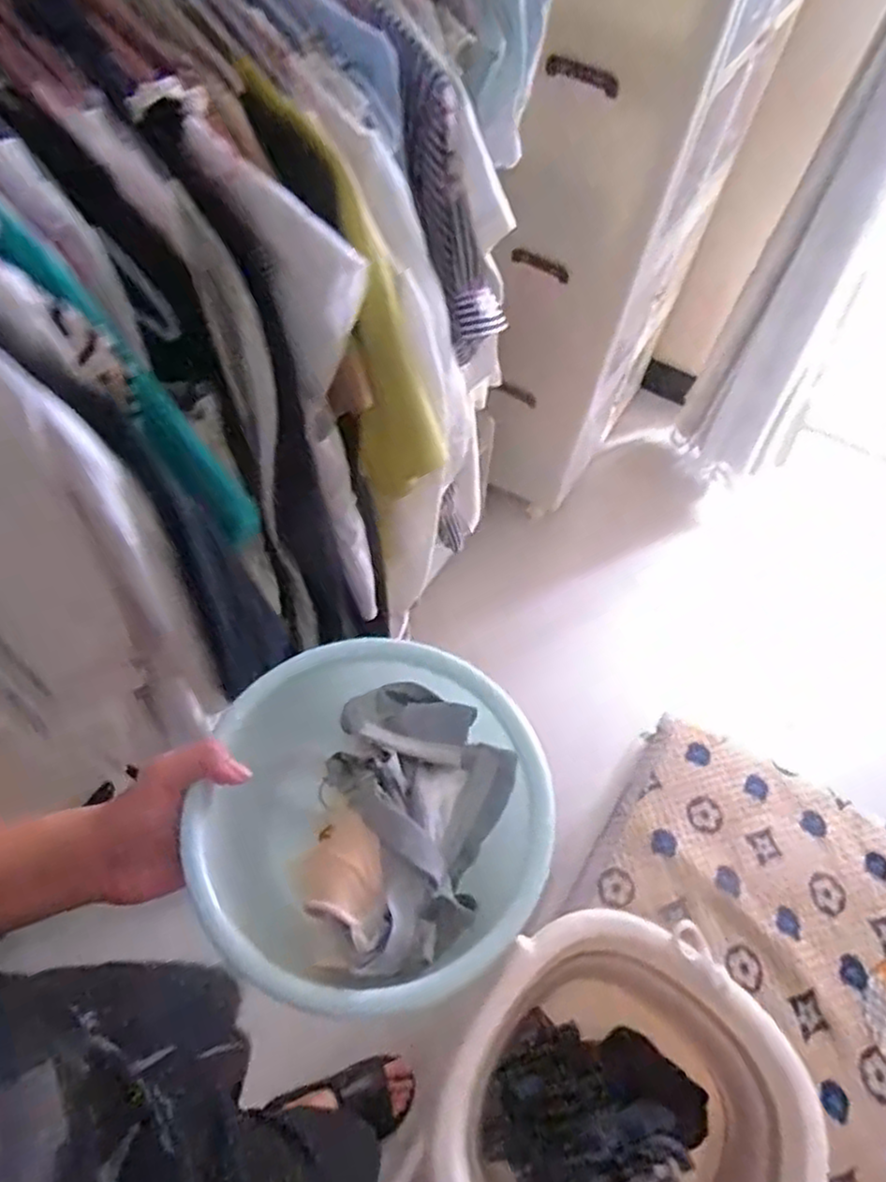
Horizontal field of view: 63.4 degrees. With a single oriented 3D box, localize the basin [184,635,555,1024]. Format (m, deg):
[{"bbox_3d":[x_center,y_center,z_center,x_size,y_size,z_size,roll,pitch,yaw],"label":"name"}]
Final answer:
[{"bbox_3d":[-0.047,0.155,0.483,0.220,0.093,0.219,2,57,-3],"label":"basin"}]

